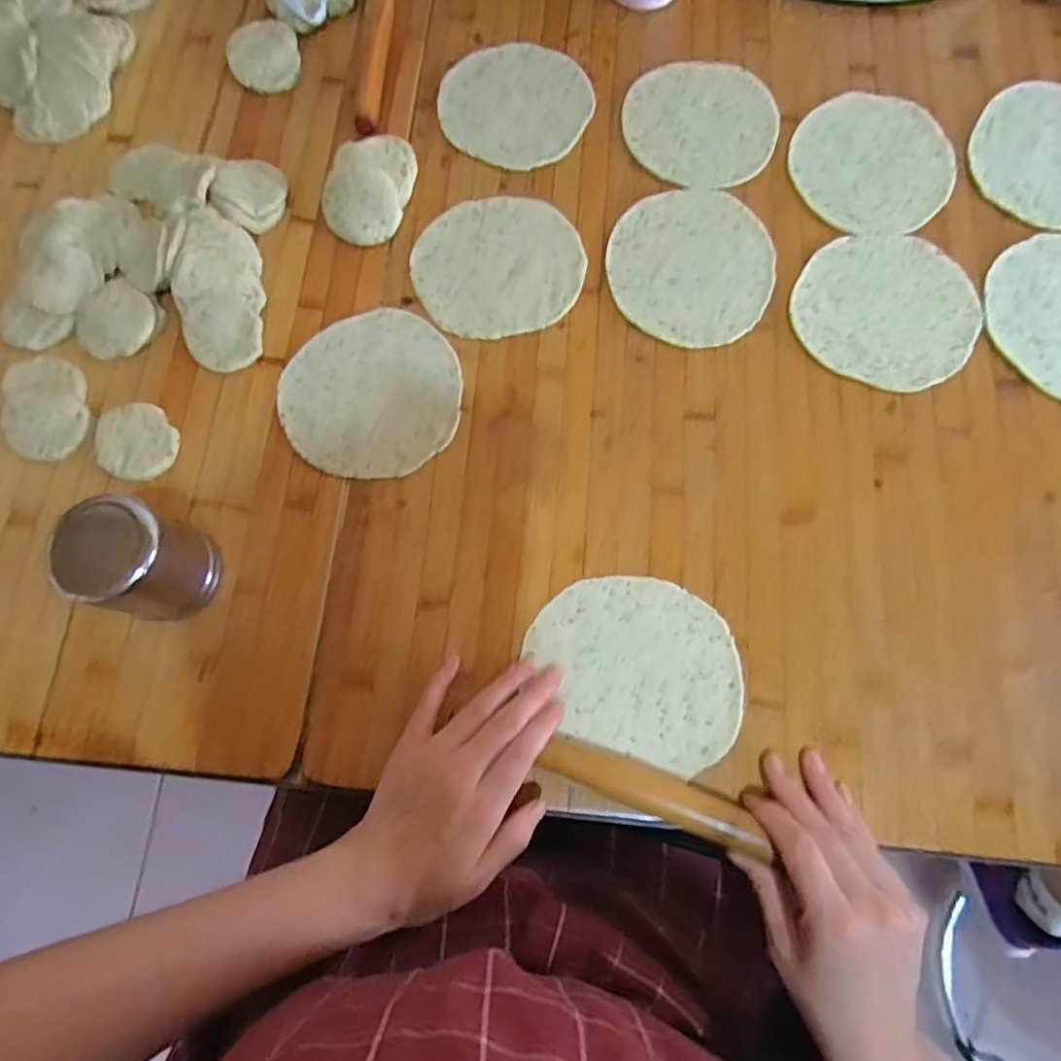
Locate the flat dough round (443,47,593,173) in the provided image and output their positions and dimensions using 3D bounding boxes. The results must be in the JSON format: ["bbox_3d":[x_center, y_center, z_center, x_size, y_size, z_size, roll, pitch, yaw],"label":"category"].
[{"bbox_3d":[-0.013,-0.367,0.536,0.128,0.004,0.123,0,74,2],"label":"flat dough round"}]

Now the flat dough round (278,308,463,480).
[{"bbox_3d":[-0.119,-0.105,0.466,0.130,0.004,0.133,0,74,2],"label":"flat dough round"}]

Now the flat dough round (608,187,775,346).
[{"bbox_3d":[0.123,-0.206,0.483,0.122,0.004,0.135,12,75,5],"label":"flat dough round"}]

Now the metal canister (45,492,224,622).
[{"bbox_3d":[-0.249,0.020,0.398,0.063,0.078,0.065,0,74,2],"label":"metal canister"}]

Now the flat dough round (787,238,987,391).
[{"bbox_3d":[0.265,-0.166,0.467,0.128,0.004,0.126,0,74,2],"label":"flat dough round"}]

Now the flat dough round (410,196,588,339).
[{"bbox_3d":[-0.025,-0.210,0.492,0.130,0.004,0.122,0,74,2],"label":"flat dough round"}]

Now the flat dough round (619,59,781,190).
[{"bbox_3d":[0.140,-0.339,0.520,0.124,0.006,0.124,0,74,2],"label":"flat dough round"}]

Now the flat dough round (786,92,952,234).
[{"bbox_3d":[0.273,-0.292,0.500,0.121,0.005,0.131,0,74,2],"label":"flat dough round"}]

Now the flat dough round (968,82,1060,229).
[{"bbox_3d":[0.419,-0.301,0.500,0.123,0.004,0.134,0,74,2],"label":"flat dough round"}]

